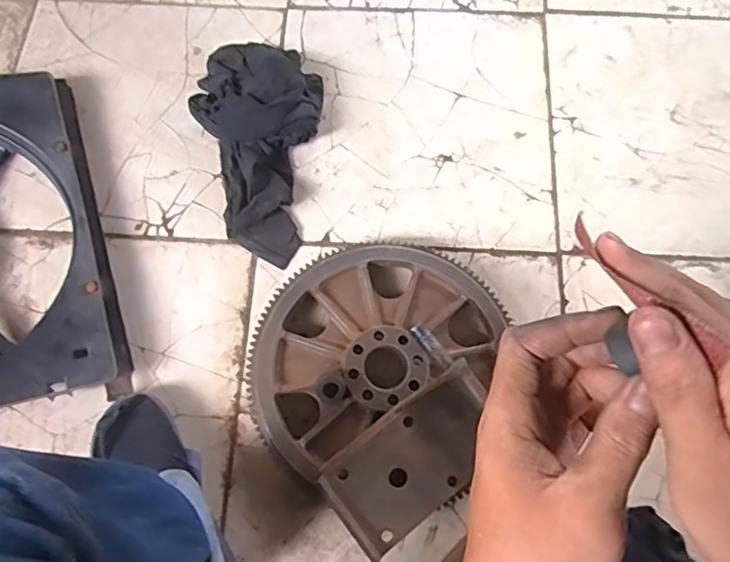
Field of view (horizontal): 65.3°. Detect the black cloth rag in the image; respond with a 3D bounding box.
[{"bbox_3d":[-0.152,-0.195,0.793,0.178,0.077,0.346,-3,73,1],"label":"black cloth rag"}]

